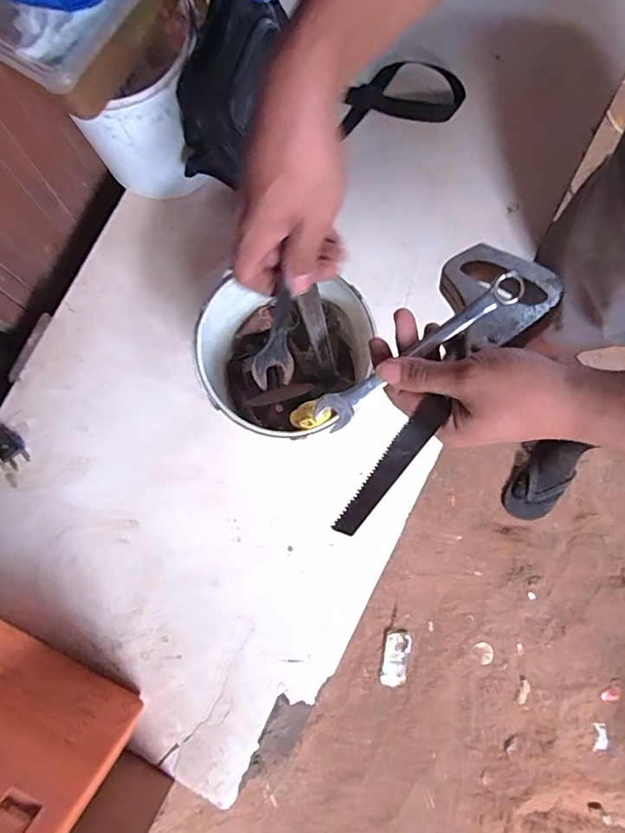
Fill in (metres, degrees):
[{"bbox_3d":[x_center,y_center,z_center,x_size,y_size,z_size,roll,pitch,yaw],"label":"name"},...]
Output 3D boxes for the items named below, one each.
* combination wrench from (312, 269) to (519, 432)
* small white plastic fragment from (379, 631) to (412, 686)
[{"bbox_3d":[0.078,-0.046,0.362,0.176,0.015,0.026,-33,79,4],"label":"combination wrench"},{"bbox_3d":[0.196,0.571,1.166,0.058,0.022,0.121,12,83,0],"label":"small white plastic fragment"}]

